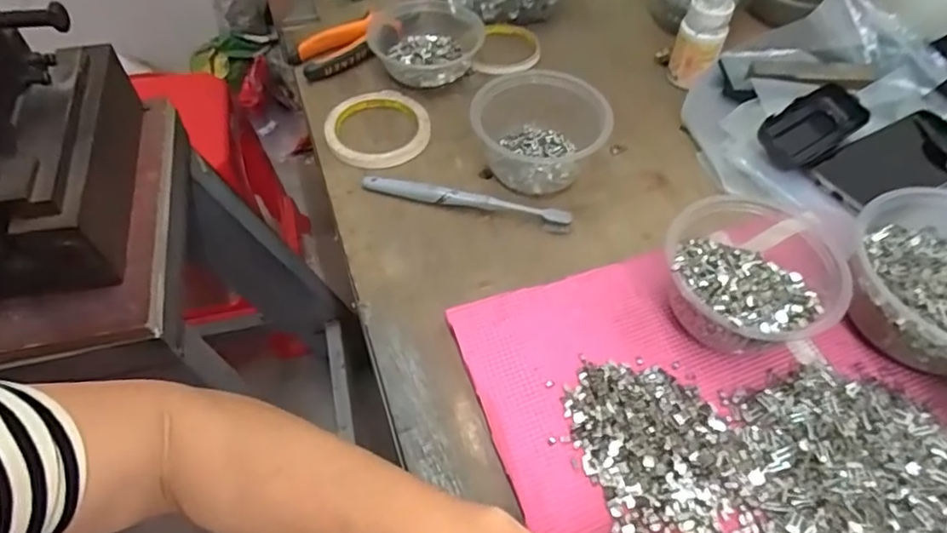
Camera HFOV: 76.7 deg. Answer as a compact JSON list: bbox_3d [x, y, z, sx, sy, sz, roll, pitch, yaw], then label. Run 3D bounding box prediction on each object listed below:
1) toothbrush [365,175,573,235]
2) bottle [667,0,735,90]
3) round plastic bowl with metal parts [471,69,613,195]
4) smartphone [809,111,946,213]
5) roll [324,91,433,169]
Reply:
[{"bbox_3d":[-0.007,-0.057,0.507,0.180,0.012,0.021,13,58,13],"label":"toothbrush"},{"bbox_3d":[0.223,-0.223,0.588,0.044,0.075,0.045,-2,56,4],"label":"bottle"},{"bbox_3d":[0.058,-0.118,0.516,0.113,0.054,0.102,-9,55,0],"label":"round plastic bowl with metal parts"},{"bbox_3d":[0.371,-0.093,0.526,0.152,0.014,0.071,-21,57,-9],"label":"smartphone"},{"bbox_3d":[-0.092,-0.134,0.564,0.094,0.009,0.098,-2,56,4],"label":"roll"}]

